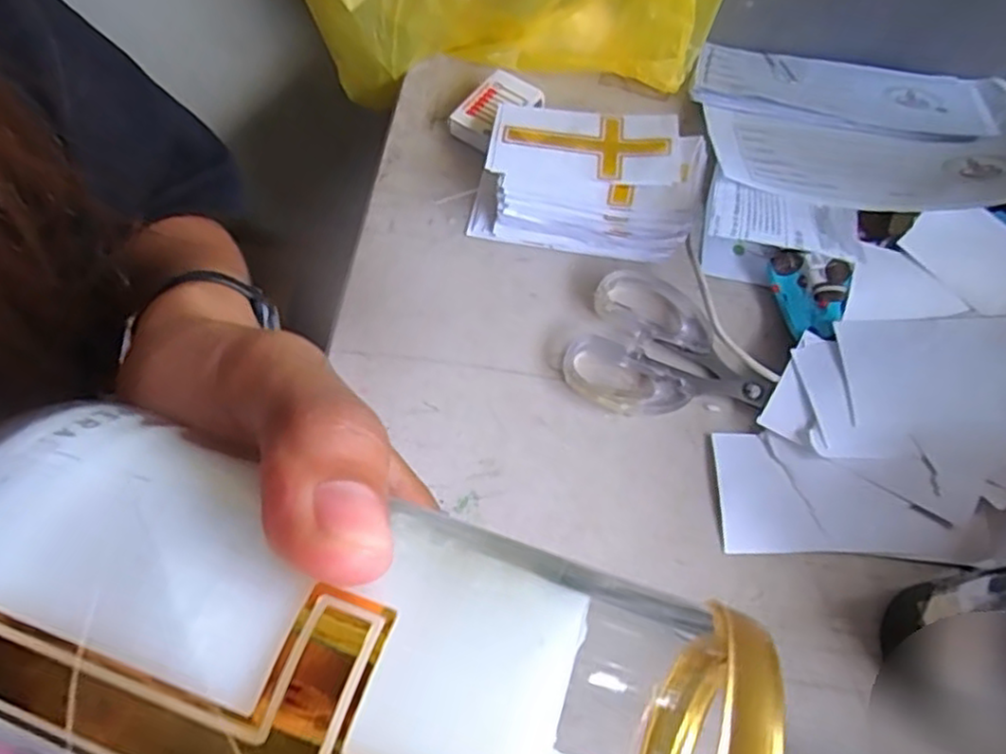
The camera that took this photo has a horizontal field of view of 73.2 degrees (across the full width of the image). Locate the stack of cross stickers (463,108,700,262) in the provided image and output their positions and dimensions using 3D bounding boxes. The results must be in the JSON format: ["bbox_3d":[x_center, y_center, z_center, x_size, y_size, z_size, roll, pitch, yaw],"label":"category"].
[{"bbox_3d":[0.048,-0.116,0.392,0.119,0.037,0.082,11,64,3],"label":"stack of cross stickers"}]

